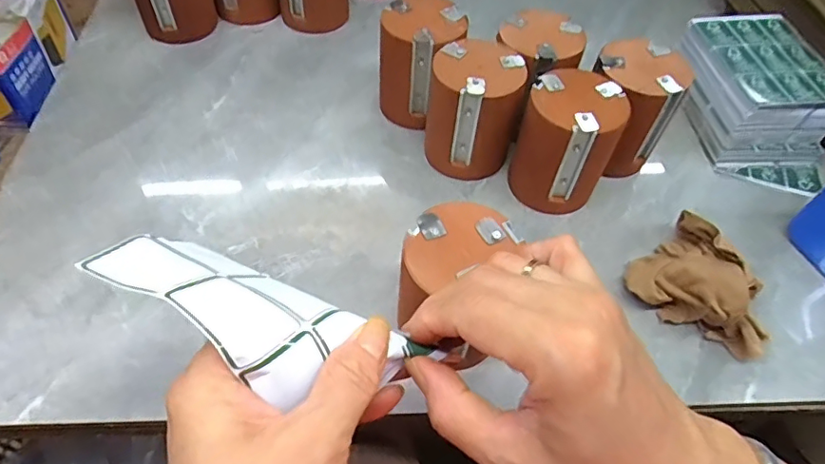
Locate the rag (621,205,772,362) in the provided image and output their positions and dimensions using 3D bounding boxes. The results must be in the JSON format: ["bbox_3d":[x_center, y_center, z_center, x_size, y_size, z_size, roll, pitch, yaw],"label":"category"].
[{"bbox_3d":[0.231,0.044,0.422,0.080,0.052,0.106,-34,64,-24],"label":"rag"}]

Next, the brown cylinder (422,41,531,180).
[{"bbox_3d":[0.053,-0.107,0.486,0.076,0.102,0.078,2,55,-3],"label":"brown cylinder"}]

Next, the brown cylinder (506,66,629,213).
[{"bbox_3d":[0.132,-0.077,0.466,0.077,0.101,0.077,26,57,14],"label":"brown cylinder"}]

